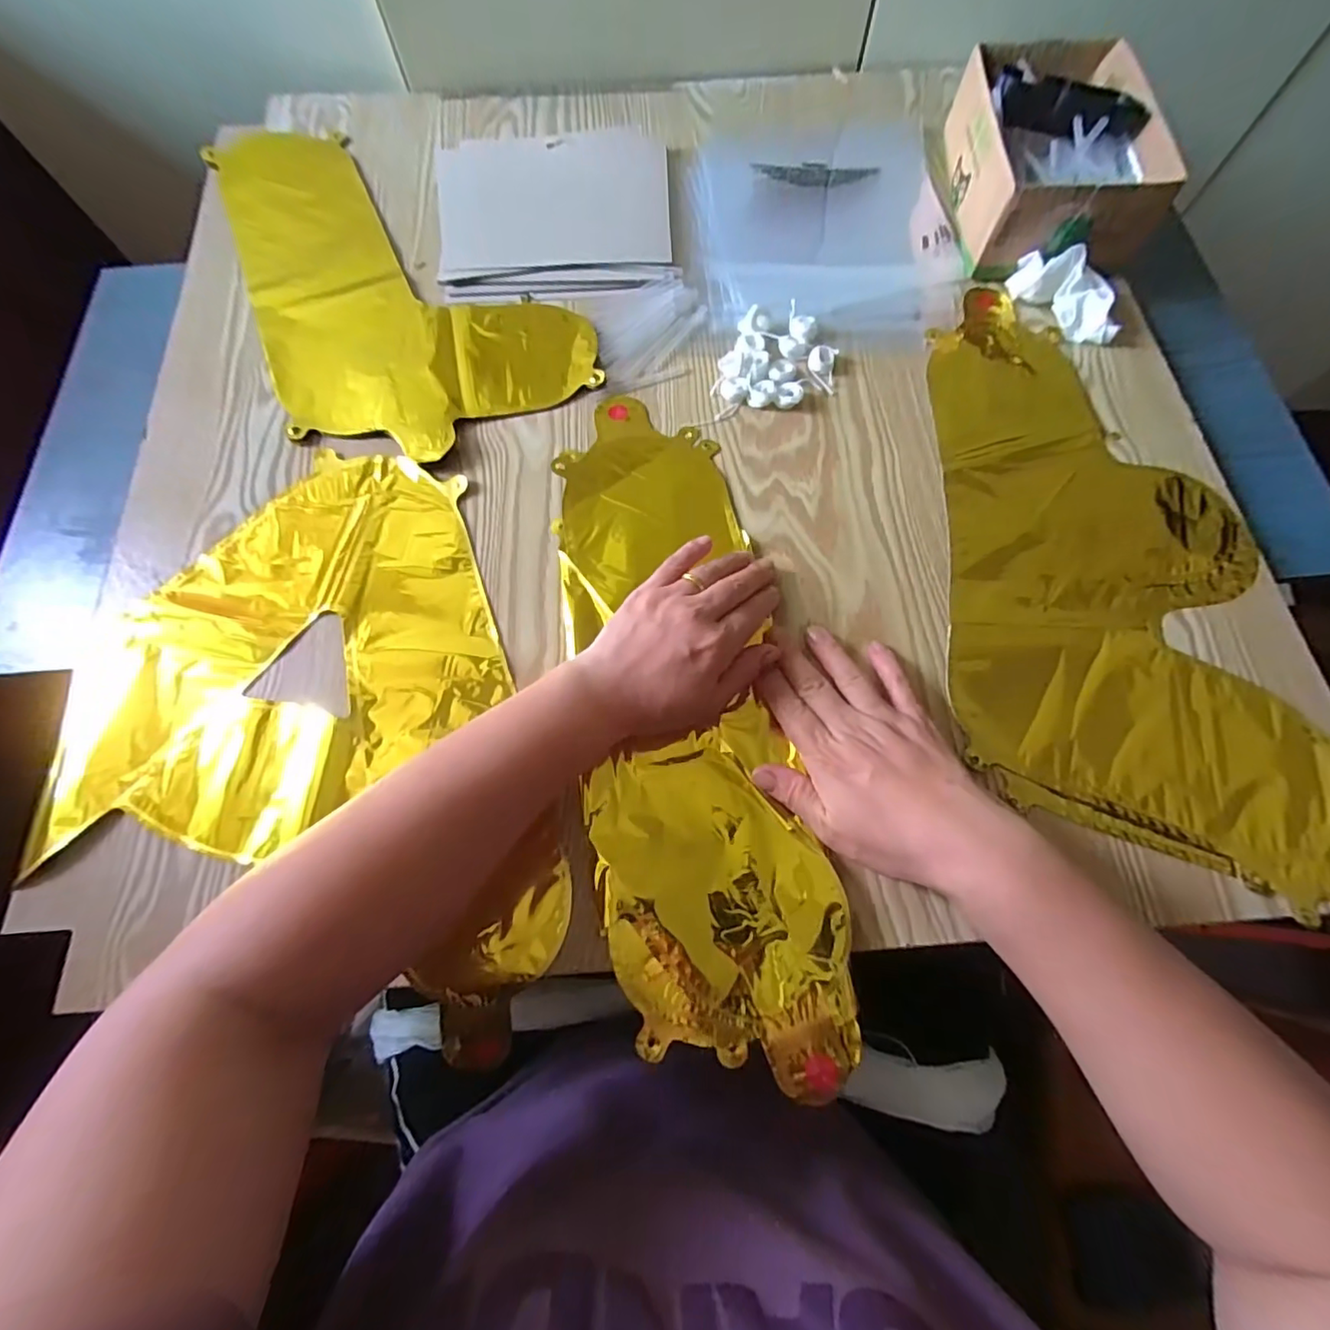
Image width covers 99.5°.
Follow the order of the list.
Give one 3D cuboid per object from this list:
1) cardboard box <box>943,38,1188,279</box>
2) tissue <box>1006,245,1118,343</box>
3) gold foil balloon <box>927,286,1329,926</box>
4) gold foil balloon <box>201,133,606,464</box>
[{"bbox_3d":[0.323,-0.427,0.476,0.139,0.075,0.193,-2,70,1],"label":"cardboard box"},{"bbox_3d":[0.321,-0.293,0.442,0.040,0.036,0.092,-36,73,-11],"label":"tissue"},{"bbox_3d":[0.295,-0.084,0.384,0.213,0.006,0.427,2,70,2],"label":"gold foil balloon"},{"bbox_3d":[-0.238,-0.344,0.486,0.231,0.011,0.408,-25,71,-8],"label":"gold foil balloon"}]

